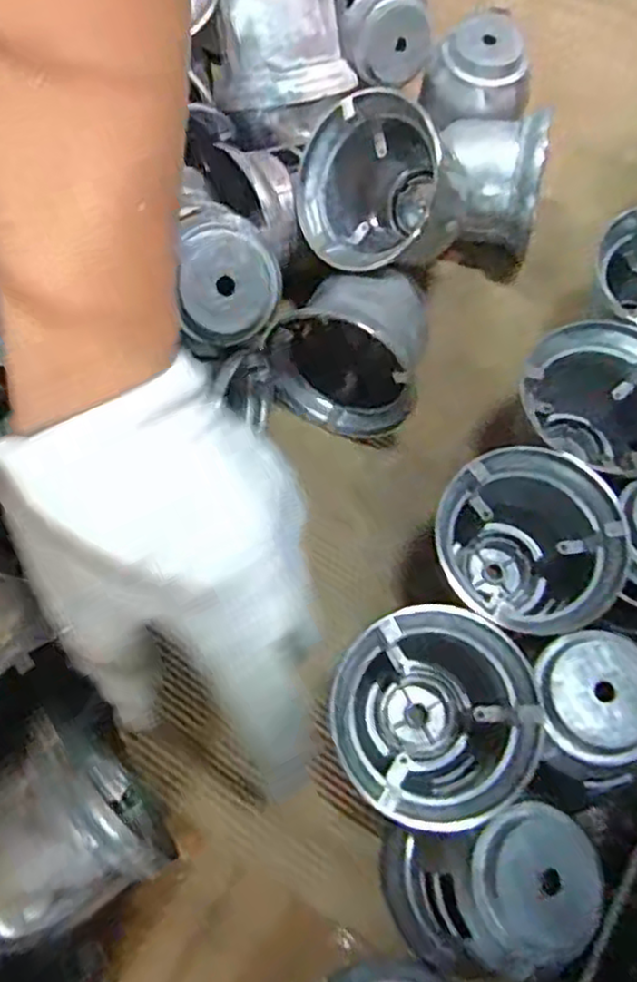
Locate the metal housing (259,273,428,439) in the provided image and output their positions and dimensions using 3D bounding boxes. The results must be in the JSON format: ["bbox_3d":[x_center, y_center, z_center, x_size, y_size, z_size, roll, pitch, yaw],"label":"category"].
[{"bbox_3d":[0.022,-0.085,0.427,0.078,0.084,0.075,15,70,3],"label":"metal housing"}]

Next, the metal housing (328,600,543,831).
[{"bbox_3d":[0.052,0.114,0.352,0.091,0.079,0.090,1,70,-2],"label":"metal housing"}]

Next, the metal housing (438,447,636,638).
[{"bbox_3d":[0.107,0.029,0.386,0.087,0.082,0.080,1,70,-2],"label":"metal housing"}]

